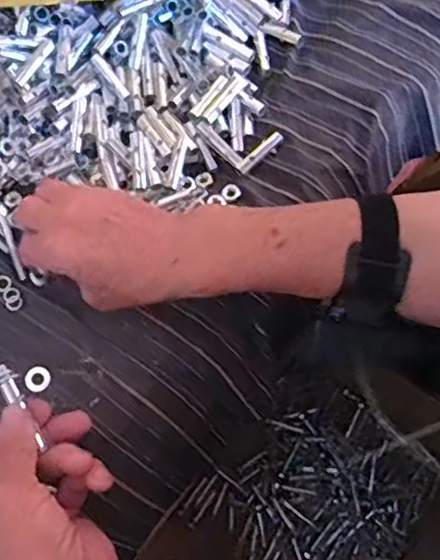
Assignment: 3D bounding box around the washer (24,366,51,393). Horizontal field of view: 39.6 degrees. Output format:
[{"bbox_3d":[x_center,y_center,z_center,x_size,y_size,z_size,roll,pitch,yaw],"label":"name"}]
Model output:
[{"bbox_3d":[-0.124,0.067,0.413,0.017,0.004,0.017,0,69,1],"label":"washer"}]

